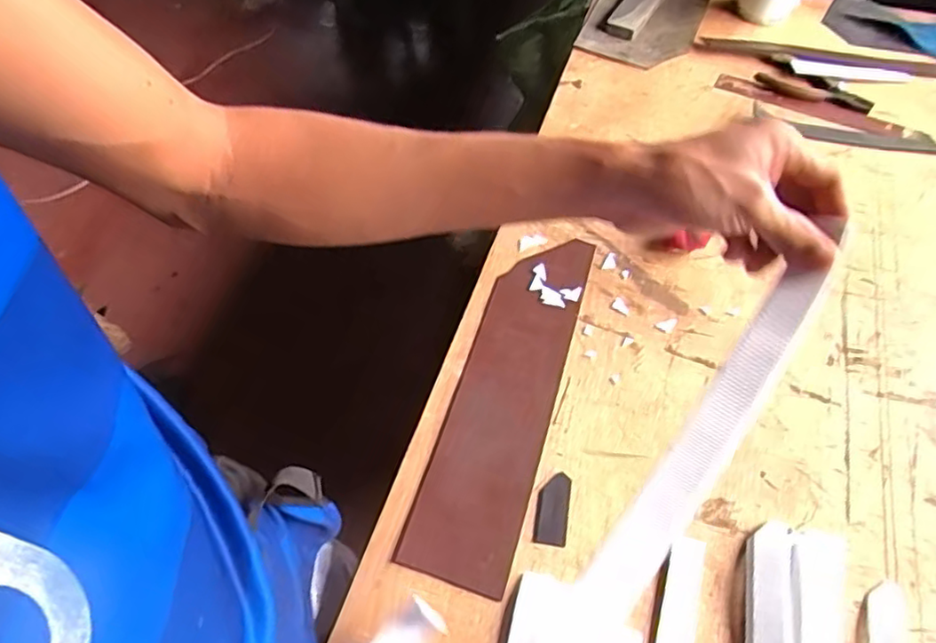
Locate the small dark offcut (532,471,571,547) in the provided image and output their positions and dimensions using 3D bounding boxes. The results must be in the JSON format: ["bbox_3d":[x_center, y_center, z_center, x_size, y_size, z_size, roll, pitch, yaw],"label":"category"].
[{"bbox_3d":[0.077,0.171,0.580,0.029,0.004,0.067,9,55,7],"label":"small dark offcut"}]

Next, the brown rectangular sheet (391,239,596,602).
[{"bbox_3d":[0.041,0.066,0.659,0.102,0.011,0.402,11,55,15],"label":"brown rectangular sheet"}]

